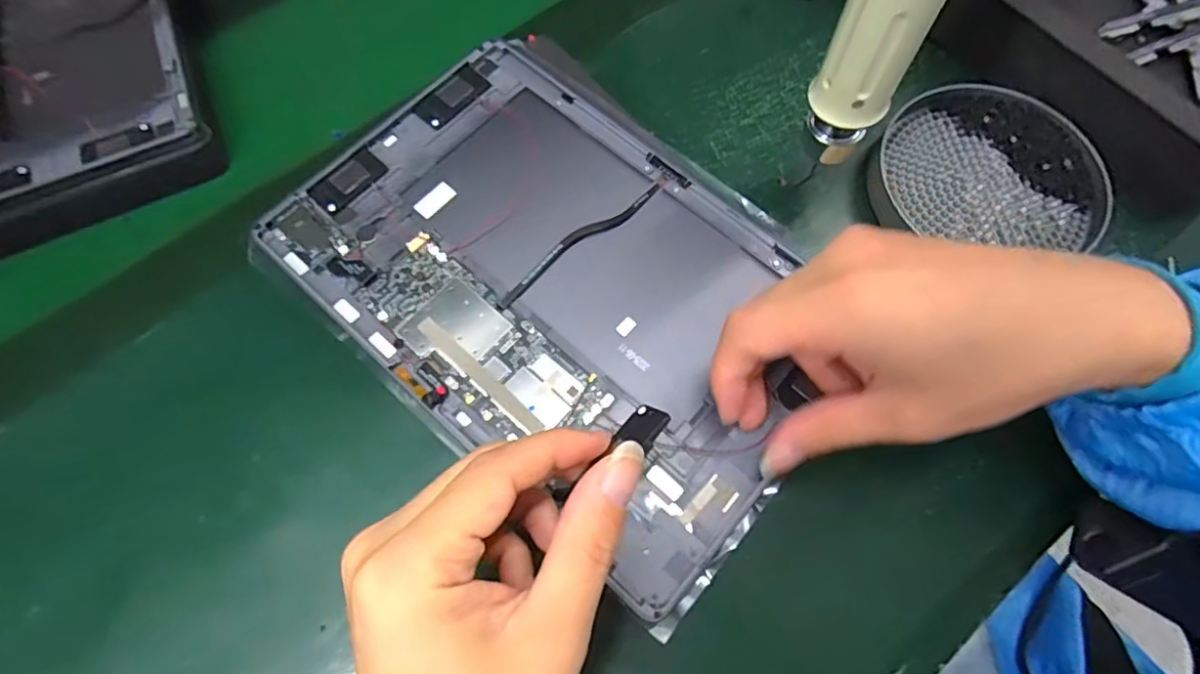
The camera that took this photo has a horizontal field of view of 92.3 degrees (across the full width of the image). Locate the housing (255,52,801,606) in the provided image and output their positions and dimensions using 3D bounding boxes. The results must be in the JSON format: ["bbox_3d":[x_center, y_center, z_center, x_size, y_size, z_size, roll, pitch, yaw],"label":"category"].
[{"bbox_3d":[-0.017,-0.026,0.271,0.251,0.016,0.169,40,75,16],"label":"housing"}]

